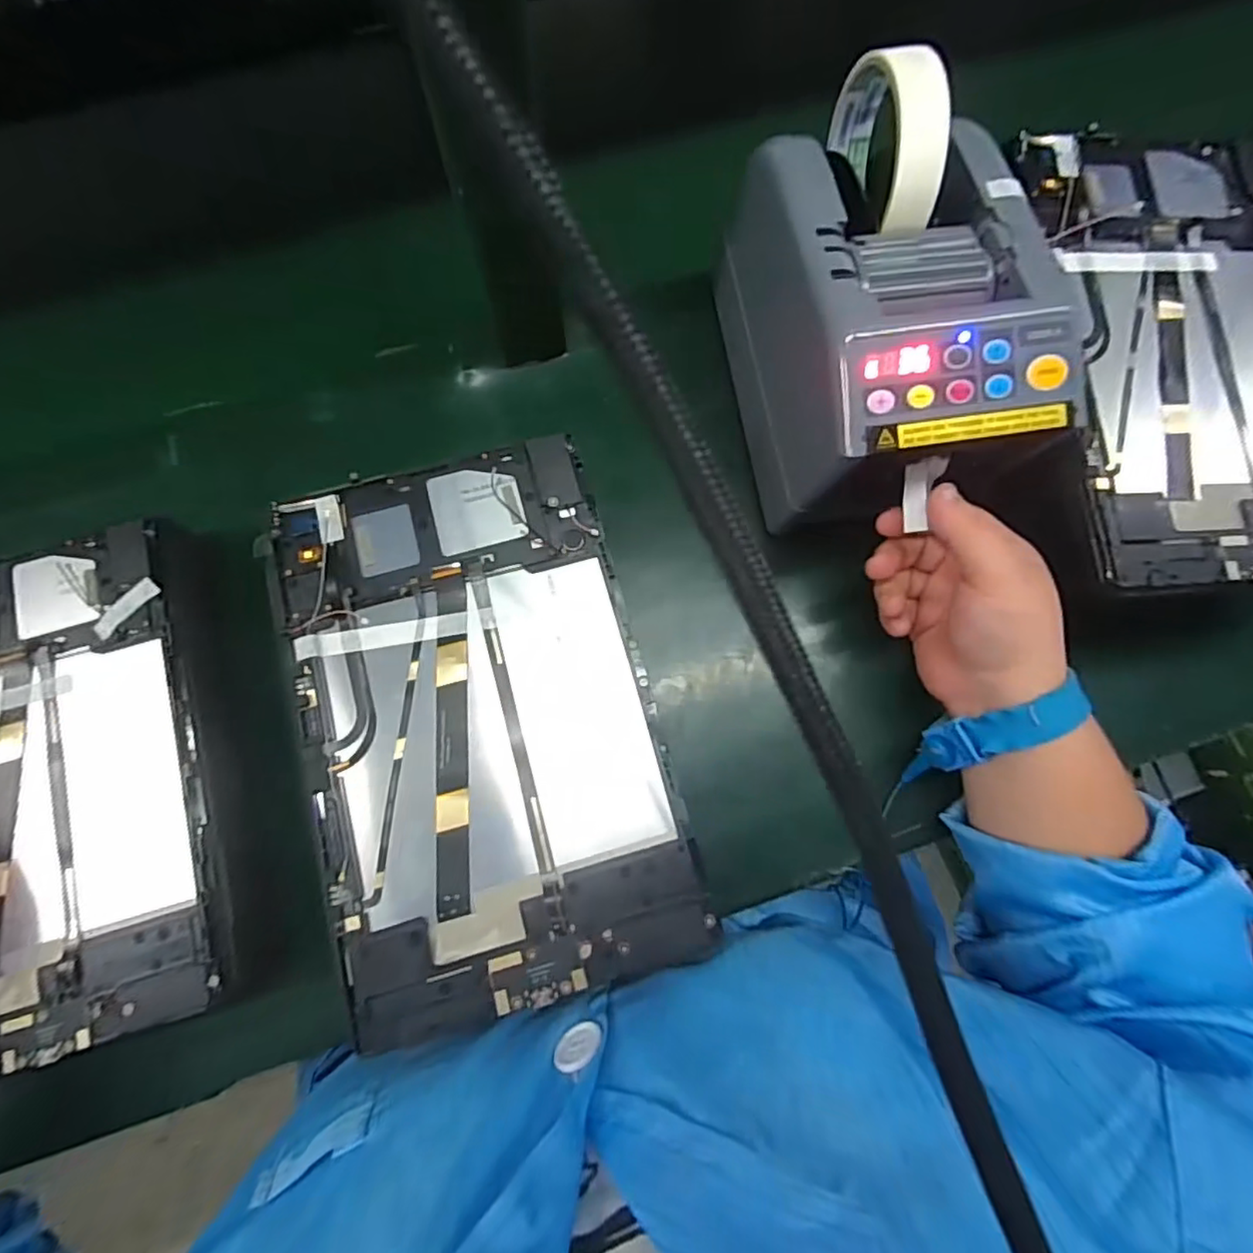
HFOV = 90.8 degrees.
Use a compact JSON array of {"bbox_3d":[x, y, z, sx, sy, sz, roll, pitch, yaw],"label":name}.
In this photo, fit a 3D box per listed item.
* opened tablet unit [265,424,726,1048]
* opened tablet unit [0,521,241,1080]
[{"bbox_3d":[-0.064,0.035,0.268,0.142,0.009,0.236,-16,77,-2],"label":"opened tablet unit"},{"bbox_3d":[-0.272,0.072,0.290,0.147,0.024,0.230,-15,77,-2],"label":"opened tablet unit"}]

